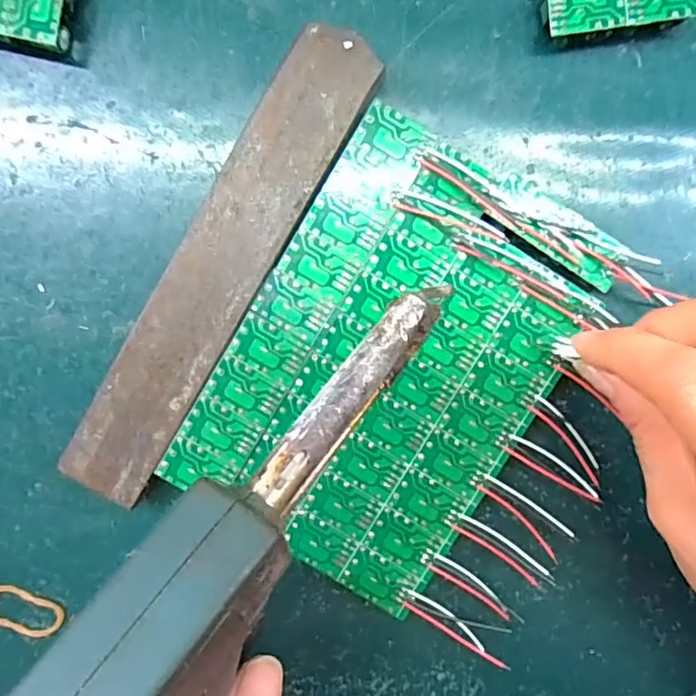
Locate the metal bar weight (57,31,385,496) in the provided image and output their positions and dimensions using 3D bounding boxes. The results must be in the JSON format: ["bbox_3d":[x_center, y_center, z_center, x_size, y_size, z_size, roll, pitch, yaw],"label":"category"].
[{"bbox_3d":[-0.050,-0.031,0.218,0.034,0.015,0.198,31,94,-1],"label":"metal bar weight"}]

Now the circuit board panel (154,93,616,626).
[{"bbox_3d":[0.016,0.007,0.218,0.113,0.004,0.165,31,93,-2],"label":"circuit board panel"}]

